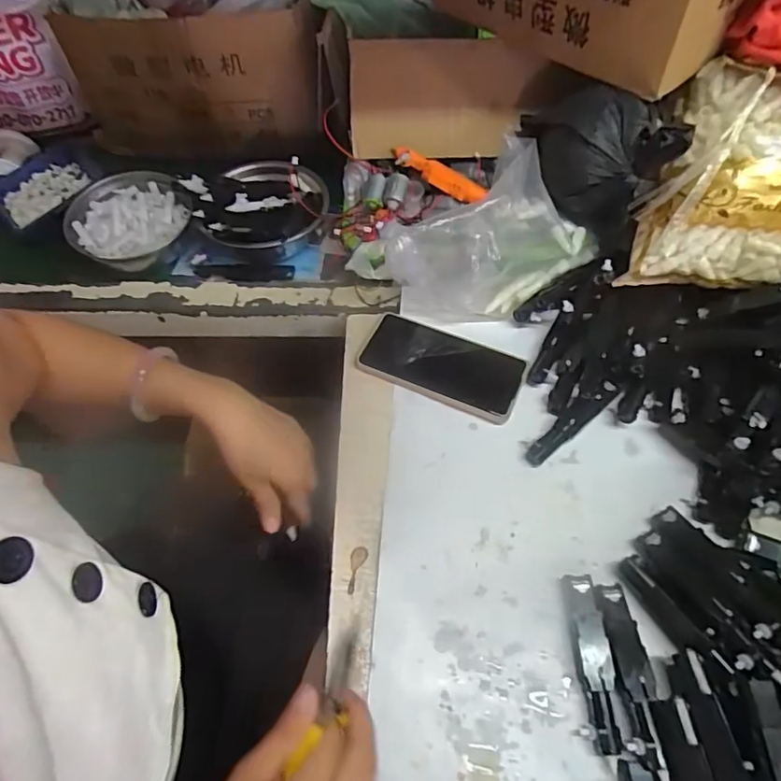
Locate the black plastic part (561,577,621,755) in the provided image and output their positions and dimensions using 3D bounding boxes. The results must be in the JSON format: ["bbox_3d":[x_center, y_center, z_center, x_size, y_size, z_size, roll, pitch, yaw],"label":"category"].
[{"bbox_3d":[0.150,0.203,0.394,0.027,0.021,0.118,2,59,2],"label":"black plastic part"}]

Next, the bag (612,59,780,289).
[{"bbox_3d":[0.347,-0.187,0.464,0.217,0.050,0.200,11,100,18],"label":"bag"}]

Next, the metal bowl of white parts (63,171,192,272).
[{"bbox_3d":[-0.307,-0.199,0.631,0.137,0.056,0.128,0,59,1],"label":"metal bowl of white parts"}]

